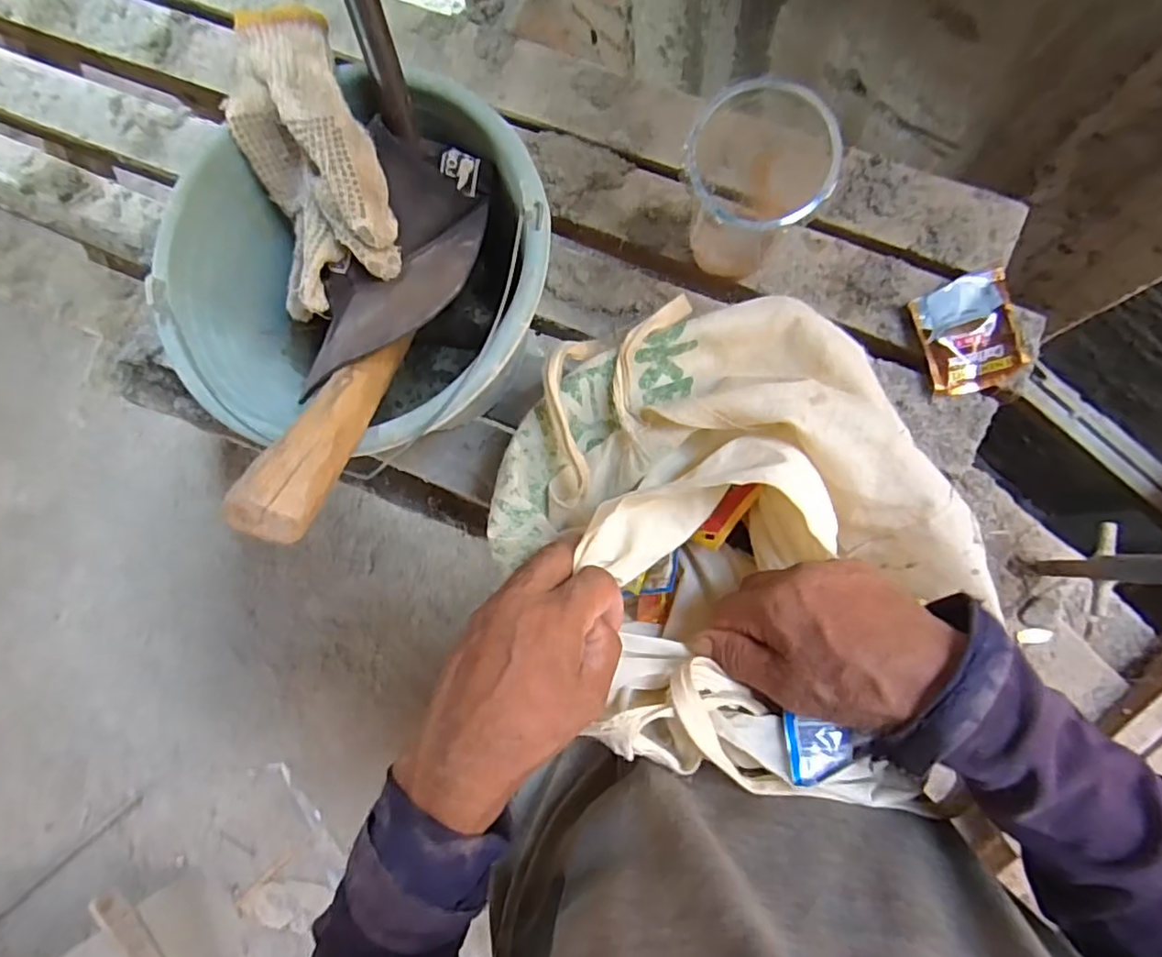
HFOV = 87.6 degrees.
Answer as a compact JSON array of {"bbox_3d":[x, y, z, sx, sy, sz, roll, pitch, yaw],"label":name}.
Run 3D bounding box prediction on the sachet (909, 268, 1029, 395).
[{"bbox_3d":[0.297,-0.112,0.464,0.065,0.024,0.088,-11,82,5],"label":"sachet"}]

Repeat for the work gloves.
[{"bbox_3d":[-0.171,-0.197,0.379,0.088,0.050,0.172,-21,82,3],"label":"work gloves"}]

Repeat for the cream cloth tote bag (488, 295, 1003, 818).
[{"bbox_3d":[0.102,0.032,0.374,0.262,0.099,0.309,-36,81,1],"label":"cream cloth tote bag"}]

